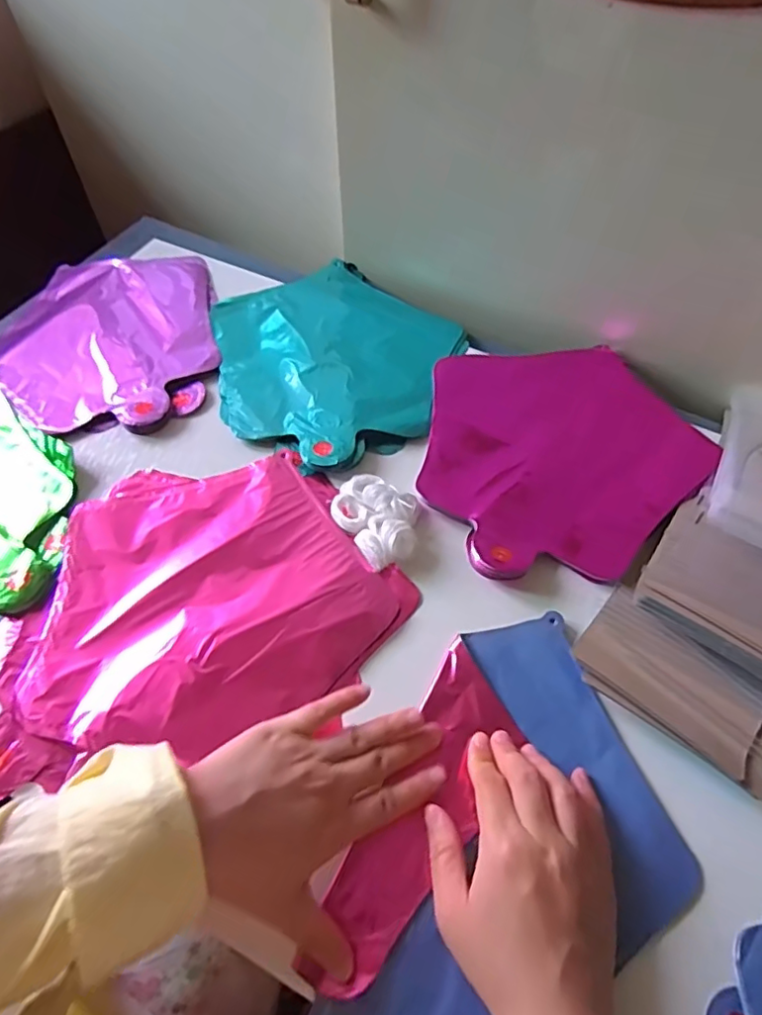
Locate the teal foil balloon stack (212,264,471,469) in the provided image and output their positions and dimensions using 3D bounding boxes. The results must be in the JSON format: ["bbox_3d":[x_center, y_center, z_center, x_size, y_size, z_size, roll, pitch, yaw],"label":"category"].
[{"bbox_3d":[-0.046,-0.141,0.548,0.237,0.021,0.227,39,64,22],"label":"teal foil balloon stack"}]

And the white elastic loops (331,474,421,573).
[{"bbox_3d":[-0.001,0.002,0.439,0.058,0.020,0.074,-29,62,-19],"label":"white elastic loops"}]

